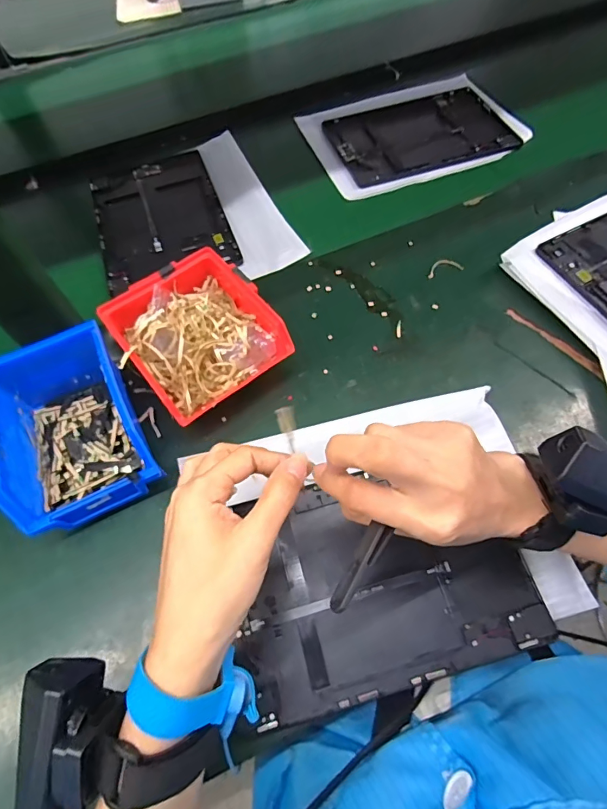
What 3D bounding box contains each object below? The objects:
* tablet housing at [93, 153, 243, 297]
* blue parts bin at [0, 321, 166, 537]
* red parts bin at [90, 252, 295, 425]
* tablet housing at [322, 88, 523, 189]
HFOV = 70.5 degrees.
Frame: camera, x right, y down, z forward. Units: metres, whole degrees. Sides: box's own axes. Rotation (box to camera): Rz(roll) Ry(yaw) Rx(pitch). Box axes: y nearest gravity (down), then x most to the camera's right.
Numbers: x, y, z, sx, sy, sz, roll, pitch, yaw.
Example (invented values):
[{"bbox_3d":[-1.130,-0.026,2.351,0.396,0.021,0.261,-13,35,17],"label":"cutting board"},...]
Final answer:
[{"bbox_3d":[-0.182,-0.239,0.545,0.153,0.008,0.224,-19,63,-7],"label":"tablet housing"},{"bbox_3d":[-0.198,0.011,0.368,0.106,0.077,0.174,-25,64,-11],"label":"blue parts bin"},{"bbox_3d":[-0.095,-0.059,0.400,0.120,0.071,0.130,-36,66,-16],"label":"red parts bin"},{"bbox_3d":[0.160,-0.383,0.603,0.234,0.009,0.167,-17,62,-6],"label":"tablet housing"}]

